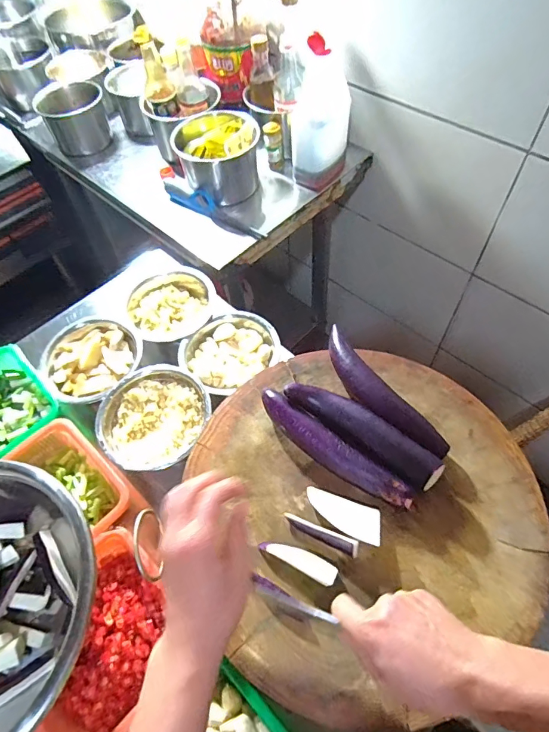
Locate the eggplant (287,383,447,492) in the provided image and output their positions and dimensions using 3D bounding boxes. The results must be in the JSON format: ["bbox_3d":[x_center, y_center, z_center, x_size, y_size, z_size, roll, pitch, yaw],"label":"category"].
[{"bbox_3d":[0.102,0.082,0.525,0.196,0.042,0.043,31,65,21],"label":"eggplant"}]

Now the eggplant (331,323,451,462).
[{"bbox_3d":[0.128,0.036,0.551,0.043,0.038,0.208,-32,61,-15],"label":"eggplant"}]

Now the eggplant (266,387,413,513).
[{"bbox_3d":[0.064,0.101,0.518,0.209,0.039,0.039,34,66,23],"label":"eggplant"}]

